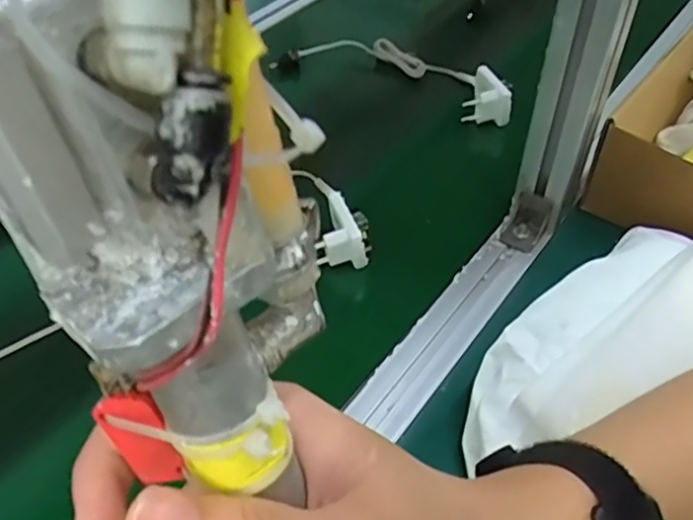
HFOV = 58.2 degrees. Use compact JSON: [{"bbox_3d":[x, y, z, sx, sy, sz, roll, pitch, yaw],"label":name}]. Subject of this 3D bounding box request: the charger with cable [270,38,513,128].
[{"bbox_3d":[0.063,-0.209,0.687,0.265,0.045,0.093,22,51,21],"label":"charger with cable"}]

